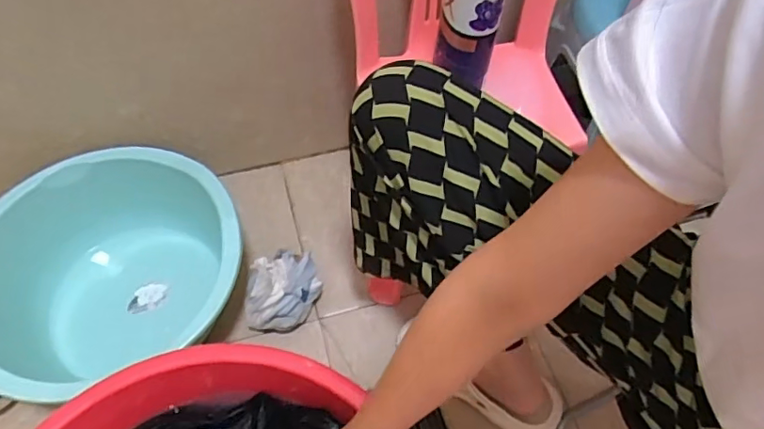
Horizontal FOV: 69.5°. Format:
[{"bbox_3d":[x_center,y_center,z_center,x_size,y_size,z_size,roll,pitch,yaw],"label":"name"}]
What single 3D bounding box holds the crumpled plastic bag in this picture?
[{"bbox_3d":[-0.151,0.116,0.841,0.110,0.088,0.102,1,59,-1],"label":"crumpled plastic bag"}]

